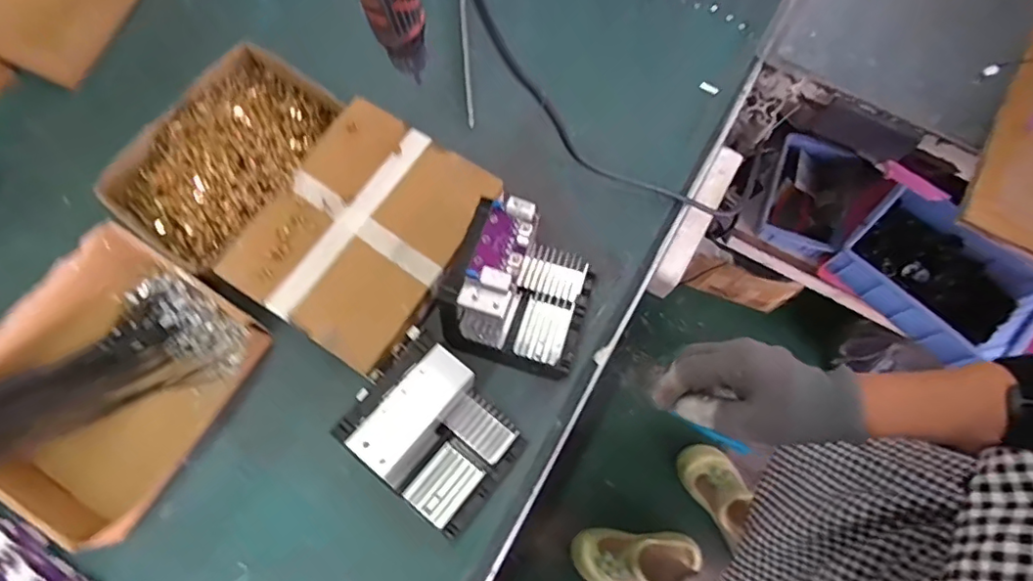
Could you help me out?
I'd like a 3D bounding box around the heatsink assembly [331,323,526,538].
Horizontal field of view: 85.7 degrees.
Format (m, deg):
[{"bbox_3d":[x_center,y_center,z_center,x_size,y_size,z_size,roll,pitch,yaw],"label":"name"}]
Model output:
[{"bbox_3d":[-0.064,0.119,0.453,0.119,0.102,0.110,38,77,9],"label":"heatsink assembly"}]

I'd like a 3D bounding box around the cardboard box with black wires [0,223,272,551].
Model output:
[{"bbox_3d":[-0.357,0.073,0.488,0.186,0.050,0.216,32,76,8],"label":"cardboard box with black wires"}]

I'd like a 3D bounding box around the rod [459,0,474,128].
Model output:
[{"bbox_3d":[-0.056,-0.264,0.613,0.008,0.006,0.186,-4,74,-2],"label":"rod"}]

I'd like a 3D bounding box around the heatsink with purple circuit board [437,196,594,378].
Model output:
[{"bbox_3d":[0.005,-0.001,0.485,0.113,0.105,0.118,17,75,4],"label":"heatsink with purple circuit board"}]

